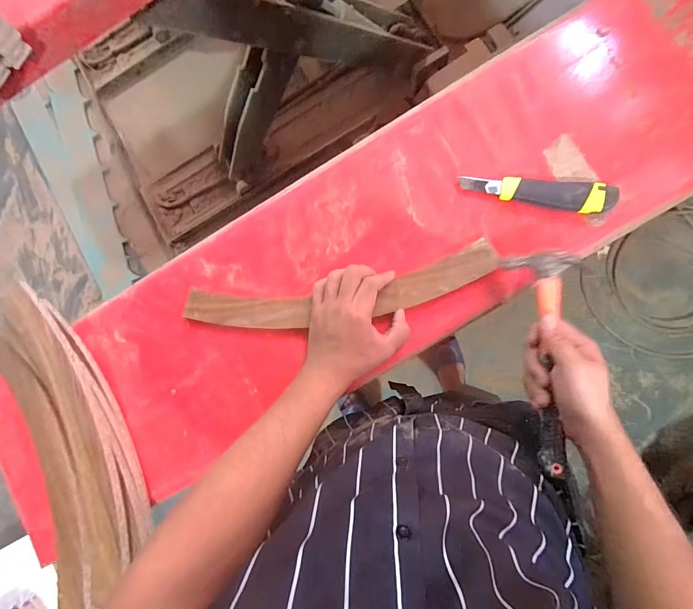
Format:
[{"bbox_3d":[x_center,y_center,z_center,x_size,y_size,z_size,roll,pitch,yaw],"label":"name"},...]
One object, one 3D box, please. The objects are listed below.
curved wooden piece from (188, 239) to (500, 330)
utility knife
[{"bbox_3d":[-0.019,-0.013,0.495,0.433,0.017,0.075,-7,84,7],"label":"curved wooden piece"},{"bbox_3d":[0.261,-0.155,0.496,0.201,0.019,0.039,10,86,9],"label":"utility knife"}]

